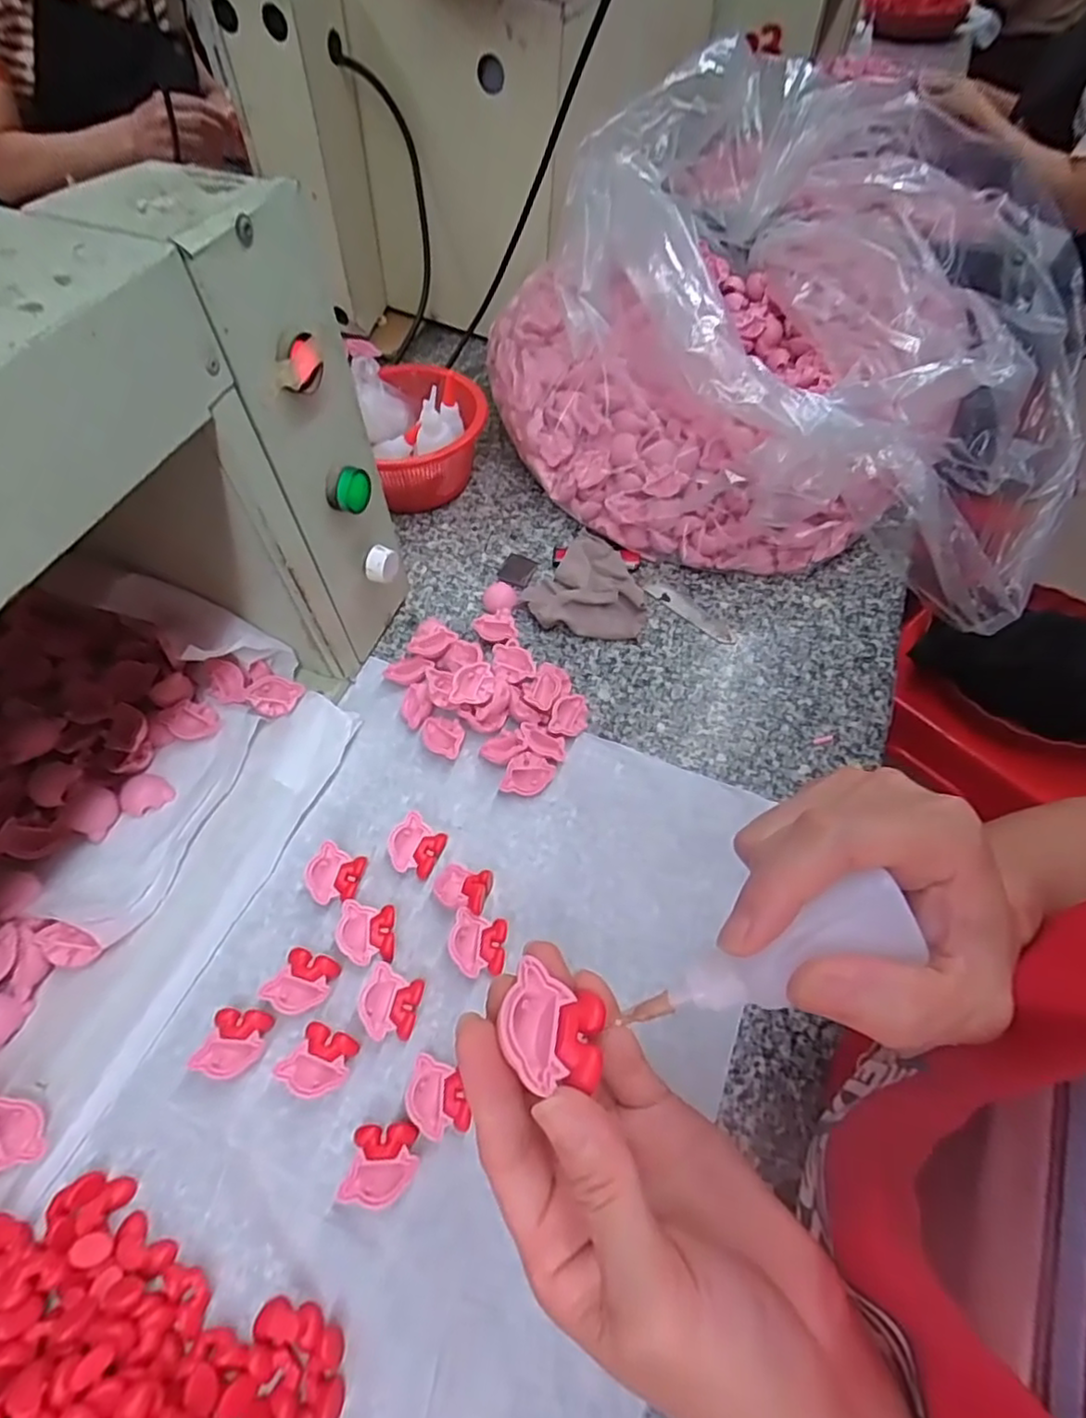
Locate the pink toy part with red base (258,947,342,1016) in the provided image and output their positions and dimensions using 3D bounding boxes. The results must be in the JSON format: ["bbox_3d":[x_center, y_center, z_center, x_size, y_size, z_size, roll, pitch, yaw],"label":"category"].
[{"bbox_3d":[-0.138,0.158,0.360,0.033,0.015,0.034,20,59,13],"label":"pink toy part with red base"}]

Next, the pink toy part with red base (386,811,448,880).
[{"bbox_3d":[-0.082,0.090,0.403,0.033,0.017,0.034,28,61,17],"label":"pink toy part with red base"}]

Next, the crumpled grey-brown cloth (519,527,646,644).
[{"bbox_3d":[0.037,-0.104,0.525,0.098,0.022,0.095,8,58,5],"label":"crumpled grey-brown cloth"}]

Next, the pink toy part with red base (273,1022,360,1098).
[{"bbox_3d":[-0.120,0.191,0.339,0.031,0.017,0.033,26,61,16],"label":"pink toy part with red base"}]

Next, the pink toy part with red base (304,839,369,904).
[{"bbox_3d":[-0.130,0.106,0.394,0.035,0.017,0.035,20,59,12],"label":"pink toy part with red base"}]

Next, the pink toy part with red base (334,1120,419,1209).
[{"bbox_3d":[-0.080,0.228,0.313,0.034,0.013,0.034,3,57,2],"label":"pink toy part with red base"}]

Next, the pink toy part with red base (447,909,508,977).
[{"bbox_3d":[-0.038,0.140,0.370,0.033,0.015,0.034,11,58,7],"label":"pink toy part with red base"}]

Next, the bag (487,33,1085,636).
[{"bbox_3d":[0.262,-0.370,0.575,0.514,0.203,0.558,28,61,17],"label":"bag"}]

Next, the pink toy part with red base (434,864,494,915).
[{"bbox_3d":[-0.050,0.111,0.387,0.036,0.022,0.028,15,58,9],"label":"pink toy part with red base"}]

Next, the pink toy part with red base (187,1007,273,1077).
[{"bbox_3d":[-0.169,0.184,0.344,0.031,0.017,0.034,10,58,6],"label":"pink toy part with red base"}]

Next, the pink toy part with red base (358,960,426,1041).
[{"bbox_3d":[-0.086,0.168,0.354,0.032,0.015,0.036,10,58,7],"label":"pink toy part with red base"}]

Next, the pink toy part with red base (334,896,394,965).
[{"bbox_3d":[-0.106,0.134,0.375,0.032,0.015,0.035,-2,57,-1],"label":"pink toy part with red base"}]

